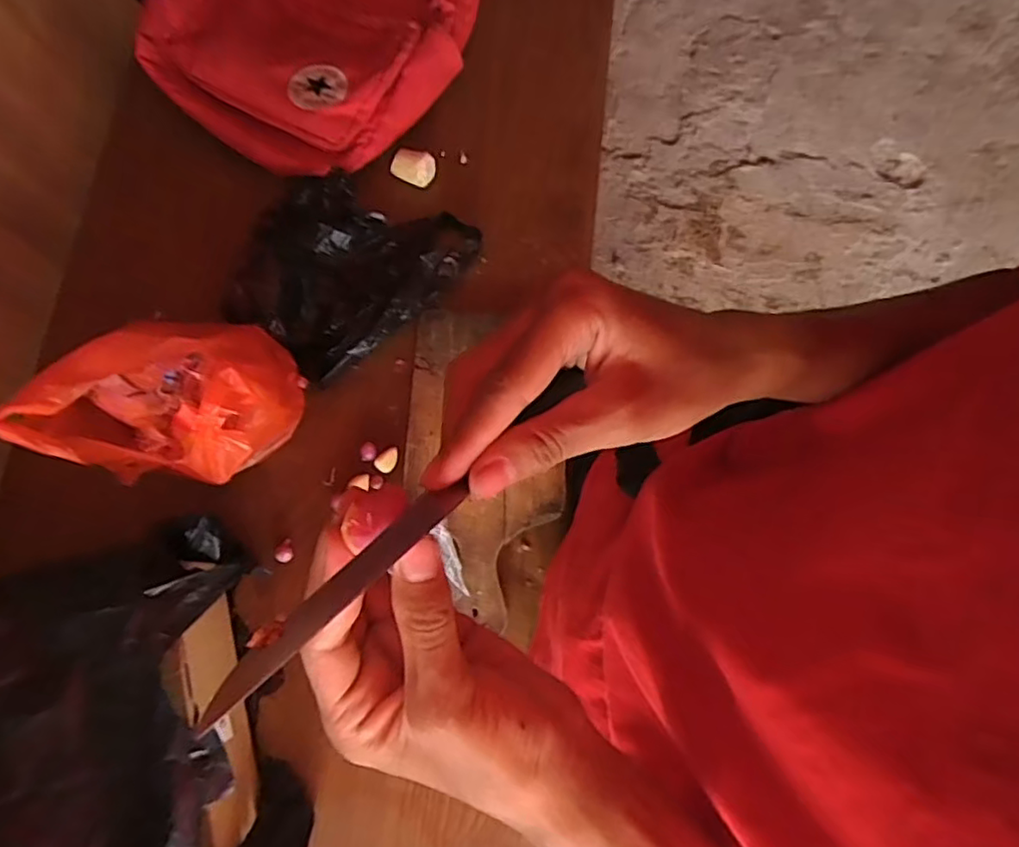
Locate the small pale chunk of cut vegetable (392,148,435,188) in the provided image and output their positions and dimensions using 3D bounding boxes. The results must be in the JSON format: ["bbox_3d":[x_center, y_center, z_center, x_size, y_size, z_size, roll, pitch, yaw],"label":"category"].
[{"bbox_3d":[-0.112,-0.300,0.751,0.050,0.030,0.030,15,75,5],"label":"small pale chunk of cut vegetable"}]

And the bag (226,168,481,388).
[{"bbox_3d":[-0.178,-0.174,0.705,0.200,0.049,0.239,34,78,9],"label":"bag"}]

